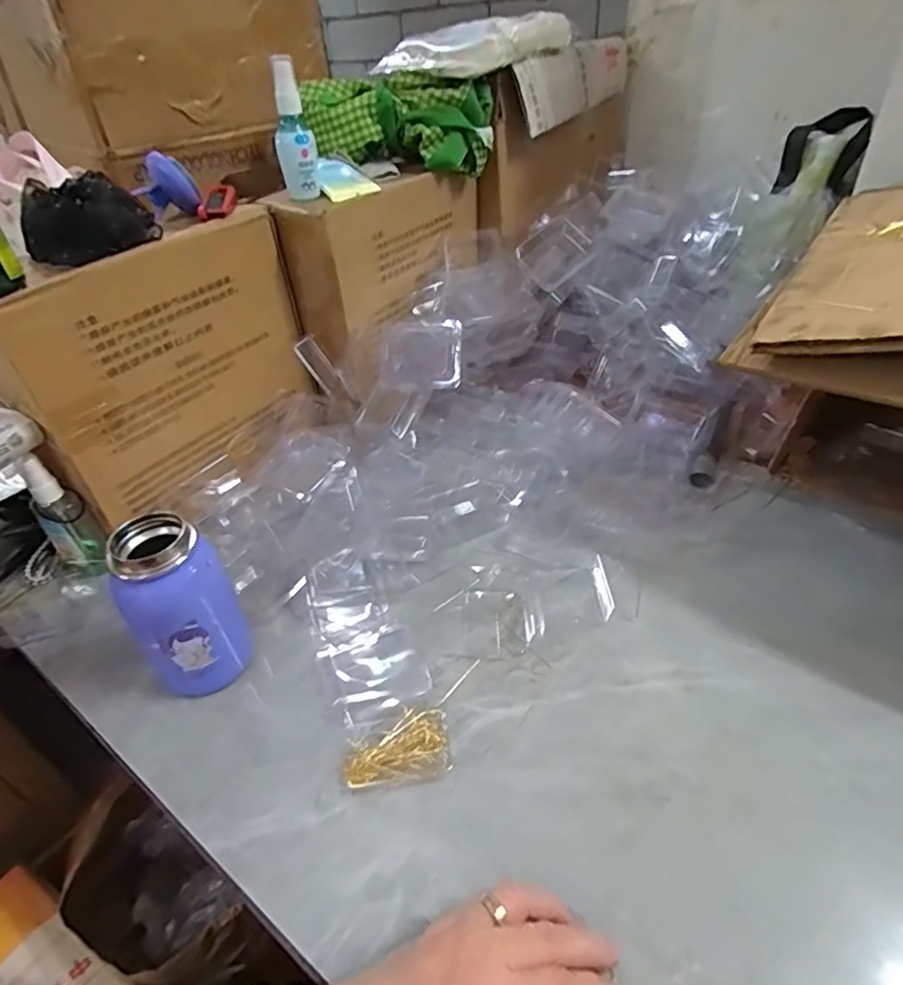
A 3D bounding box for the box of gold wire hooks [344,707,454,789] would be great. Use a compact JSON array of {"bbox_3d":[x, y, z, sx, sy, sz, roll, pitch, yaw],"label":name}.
[{"bbox_3d":[-0.038,0.179,0.409,0.072,0.015,0.043,-6,38,-4],"label":"box of gold wire hooks"}]

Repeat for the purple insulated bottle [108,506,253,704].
[{"bbox_3d":[-0.202,0.089,0.437,0.075,0.138,0.063,-25,43,-25],"label":"purple insulated bottle"}]

